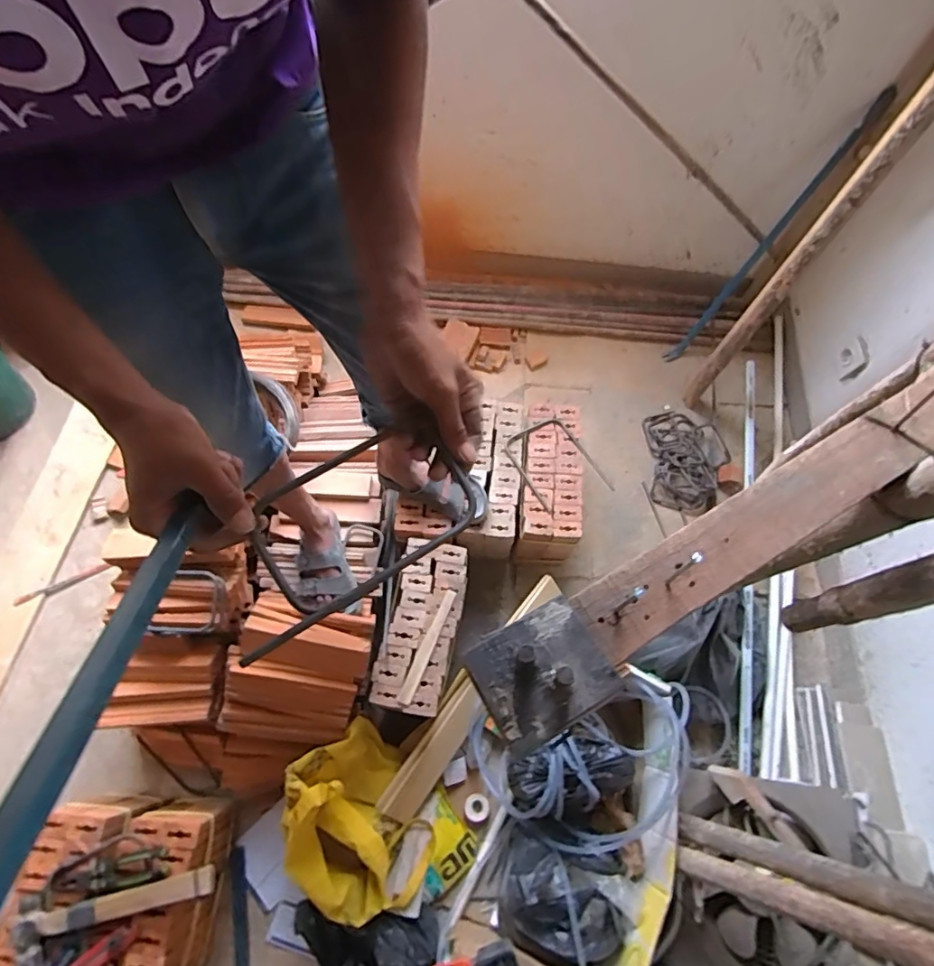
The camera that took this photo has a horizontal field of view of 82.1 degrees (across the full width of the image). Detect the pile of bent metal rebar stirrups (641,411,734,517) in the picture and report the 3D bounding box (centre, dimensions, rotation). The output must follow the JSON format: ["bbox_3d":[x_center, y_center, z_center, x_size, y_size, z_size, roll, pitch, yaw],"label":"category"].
[{"bbox_3d":[0.628,-0.063,1.527,0.232,0.045,0.307,9,66,1],"label":"pile of bent metal rebar stirrups"}]

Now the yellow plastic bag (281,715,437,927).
[{"bbox_3d":[-0.222,0.664,1.031,0.241,0.182,0.334,-23,70,-12],"label":"yellow plastic bag"}]

